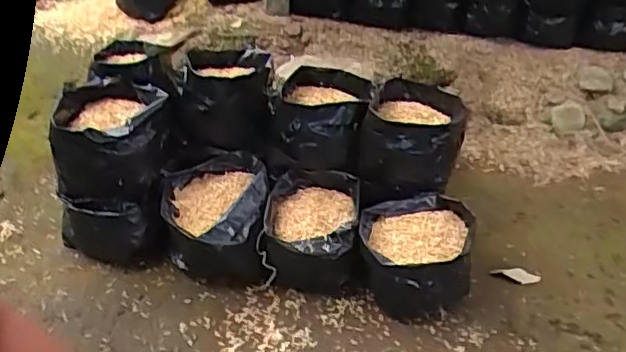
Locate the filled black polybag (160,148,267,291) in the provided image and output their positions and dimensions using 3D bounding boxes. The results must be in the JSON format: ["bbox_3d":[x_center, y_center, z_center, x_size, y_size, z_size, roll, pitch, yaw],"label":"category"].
[{"bbox_3d":[-0.144,0.065,0.892,0.150,0.117,0.173,-2,36,-8],"label":"filled black polybag"}]

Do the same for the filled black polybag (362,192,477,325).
[{"bbox_3d":[0.147,0.119,0.888,0.160,0.115,0.156,8,35,5],"label":"filled black polybag"}]

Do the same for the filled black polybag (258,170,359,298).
[{"bbox_3d":[0.001,0.088,0.905,0.140,0.121,0.153,5,35,2],"label":"filled black polybag"}]

